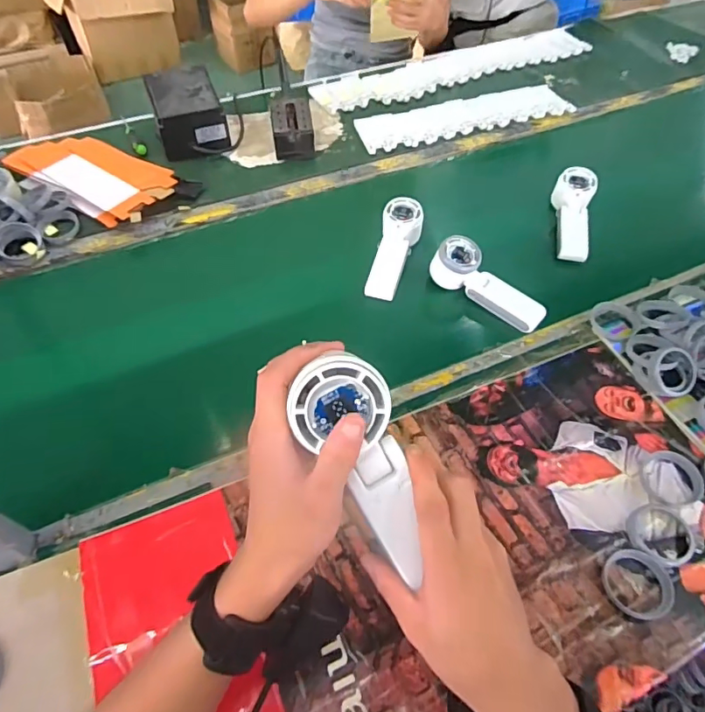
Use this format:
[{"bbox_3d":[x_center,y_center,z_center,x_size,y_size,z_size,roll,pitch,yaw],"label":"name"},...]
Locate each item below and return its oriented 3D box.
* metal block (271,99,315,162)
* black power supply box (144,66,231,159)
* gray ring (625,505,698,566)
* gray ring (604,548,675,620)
[{"bbox_3d":[-0.104,-0.400,0.863,0.068,0.073,0.081,-7,54,-6],"label":"metal block"},{"bbox_3d":[-0.289,-0.430,0.875,0.114,0.090,0.127,-15,56,-12],"label":"black power supply box"},{"bbox_3d":[0.307,0.173,0.489,0.059,0.011,0.062,1,54,-1],"label":"gray ring"},{"bbox_3d":[0.268,0.213,0.464,0.058,0.015,0.059,1,54,-1],"label":"gray ring"}]

